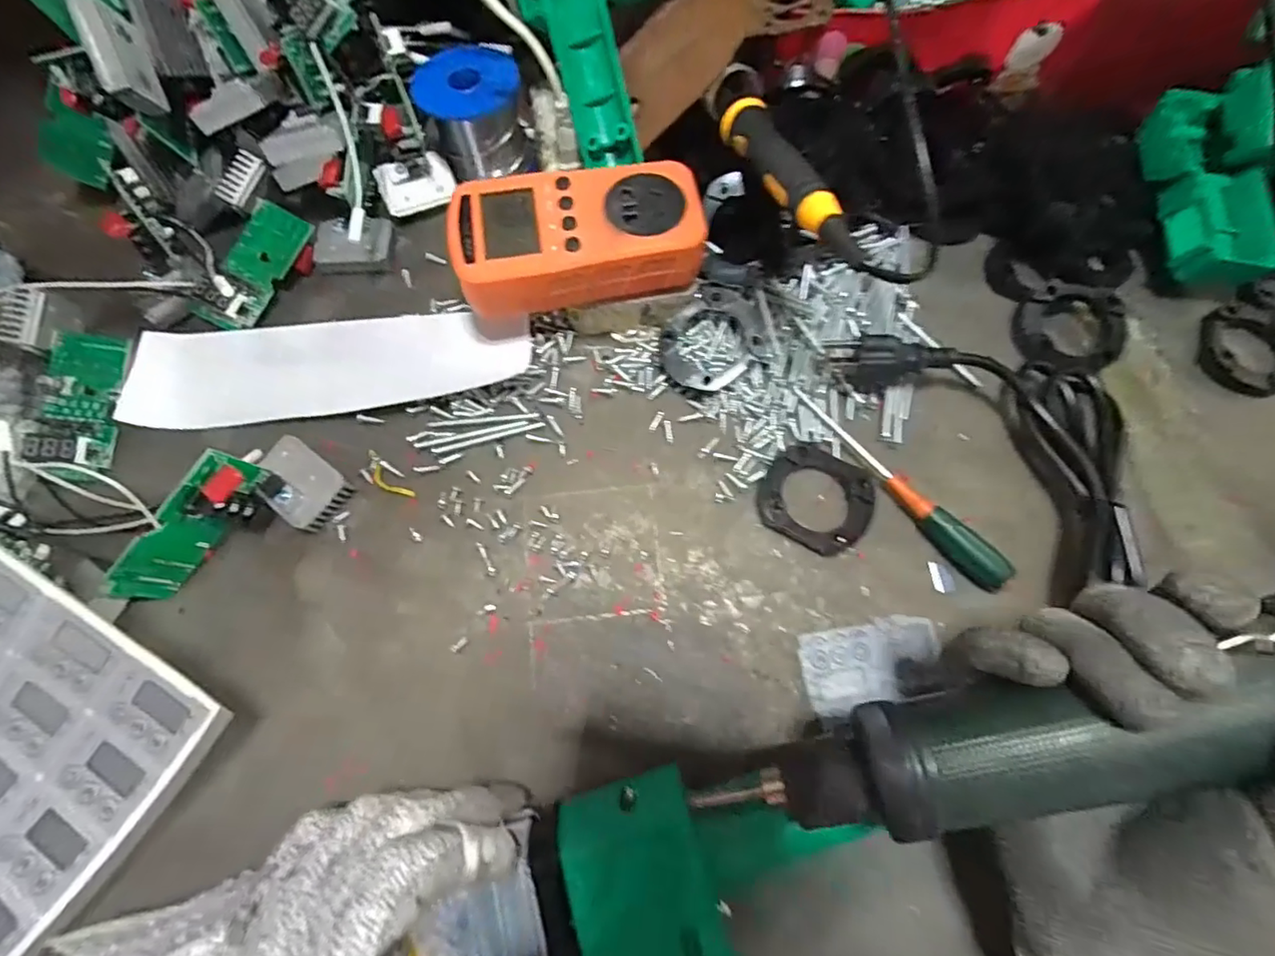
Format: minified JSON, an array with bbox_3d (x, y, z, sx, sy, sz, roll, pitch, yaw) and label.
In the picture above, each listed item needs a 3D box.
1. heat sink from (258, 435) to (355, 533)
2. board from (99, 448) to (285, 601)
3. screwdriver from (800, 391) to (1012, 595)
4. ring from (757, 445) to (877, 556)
[{"bbox_3d":[-0.176,0.003,0.292,0.045,0.019,0.032,37,73,12],"label":"heat sink"},{"bbox_3d":[-0.211,0.026,0.266,0.019,0.035,0.078,40,89,13],"label":"board"},{"bbox_3d":[0.136,0.002,0.295,0.016,0.015,0.139,-36,74,-13],"label":"screwdriver"},{"bbox_3d":[0.095,0.010,0.295,0.056,0.012,0.051,0,70,-1],"label":"ring"}]

